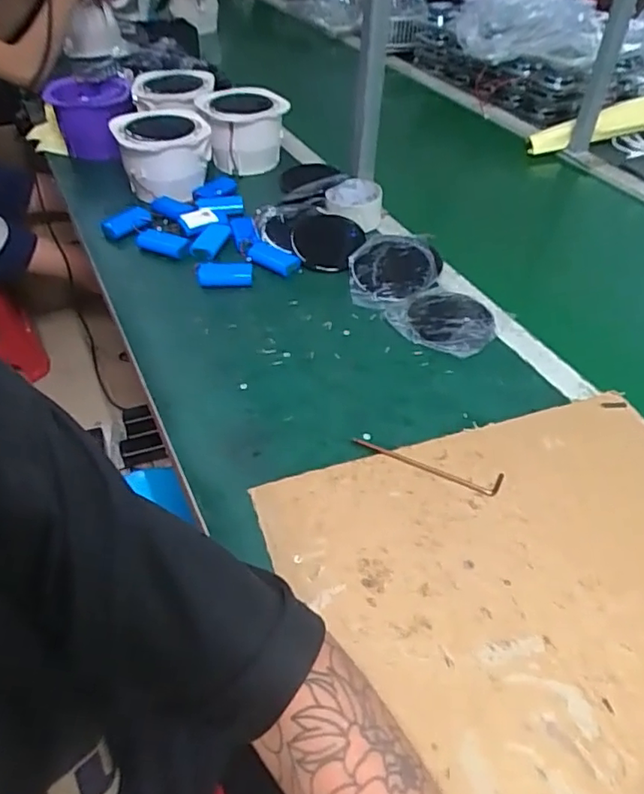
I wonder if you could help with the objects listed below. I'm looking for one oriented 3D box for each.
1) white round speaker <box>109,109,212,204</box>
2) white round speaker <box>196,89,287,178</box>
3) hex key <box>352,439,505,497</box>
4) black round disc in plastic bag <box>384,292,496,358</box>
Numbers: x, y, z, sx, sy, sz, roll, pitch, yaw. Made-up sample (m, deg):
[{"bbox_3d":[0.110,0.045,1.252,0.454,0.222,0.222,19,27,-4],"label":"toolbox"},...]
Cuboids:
[{"bbox_3d":[-0.246,-0.378,0.905,0.138,0.089,0.142,0,45,0],"label":"white round speaker"},{"bbox_3d":[-0.130,-0.447,0.972,0.143,0.086,0.161,-7,46,-8],"label":"white round speaker"},{"bbox_3d":[0.096,0.060,0.541,0.139,0.006,0.023,18,45,17],"label":"hex key"},{"bbox_3d":[0.151,-0.090,0.700,0.121,0.012,0.112,0,45,0],"label":"black round disc in plastic bag"}]

